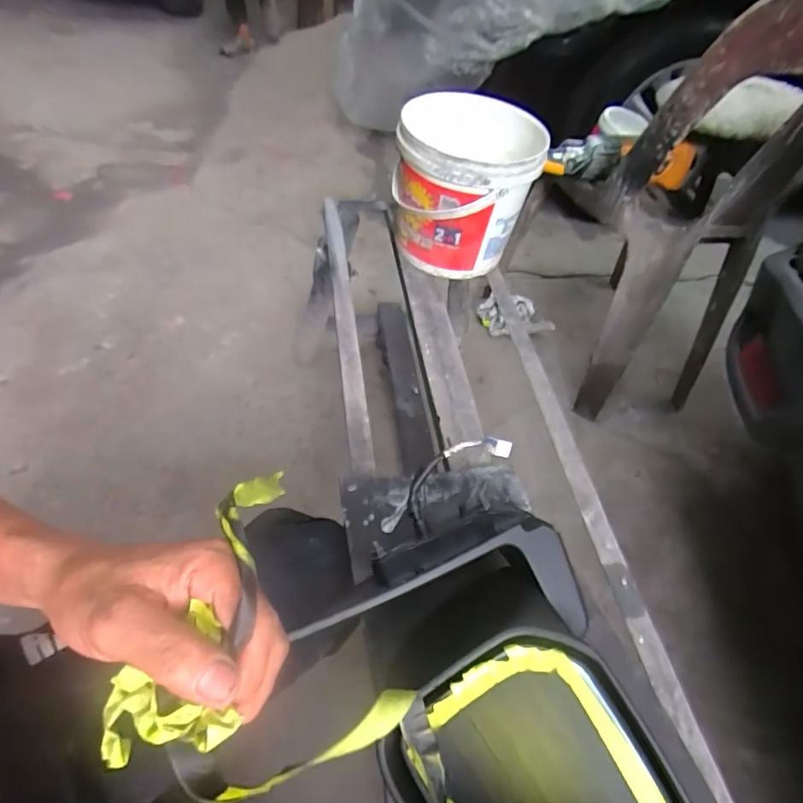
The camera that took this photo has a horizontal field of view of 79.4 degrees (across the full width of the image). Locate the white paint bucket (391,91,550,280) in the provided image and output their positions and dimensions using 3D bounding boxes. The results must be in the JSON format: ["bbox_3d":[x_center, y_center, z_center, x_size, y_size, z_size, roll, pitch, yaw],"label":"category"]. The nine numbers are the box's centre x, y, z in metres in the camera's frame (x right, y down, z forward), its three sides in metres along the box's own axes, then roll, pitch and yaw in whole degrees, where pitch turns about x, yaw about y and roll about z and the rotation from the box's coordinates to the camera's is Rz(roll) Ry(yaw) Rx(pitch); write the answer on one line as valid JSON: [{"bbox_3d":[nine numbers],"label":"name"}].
[{"bbox_3d":[0.087,-0.306,0.708,0.192,0.187,0.184,4,49,-5],"label":"white paint bucket"}]

